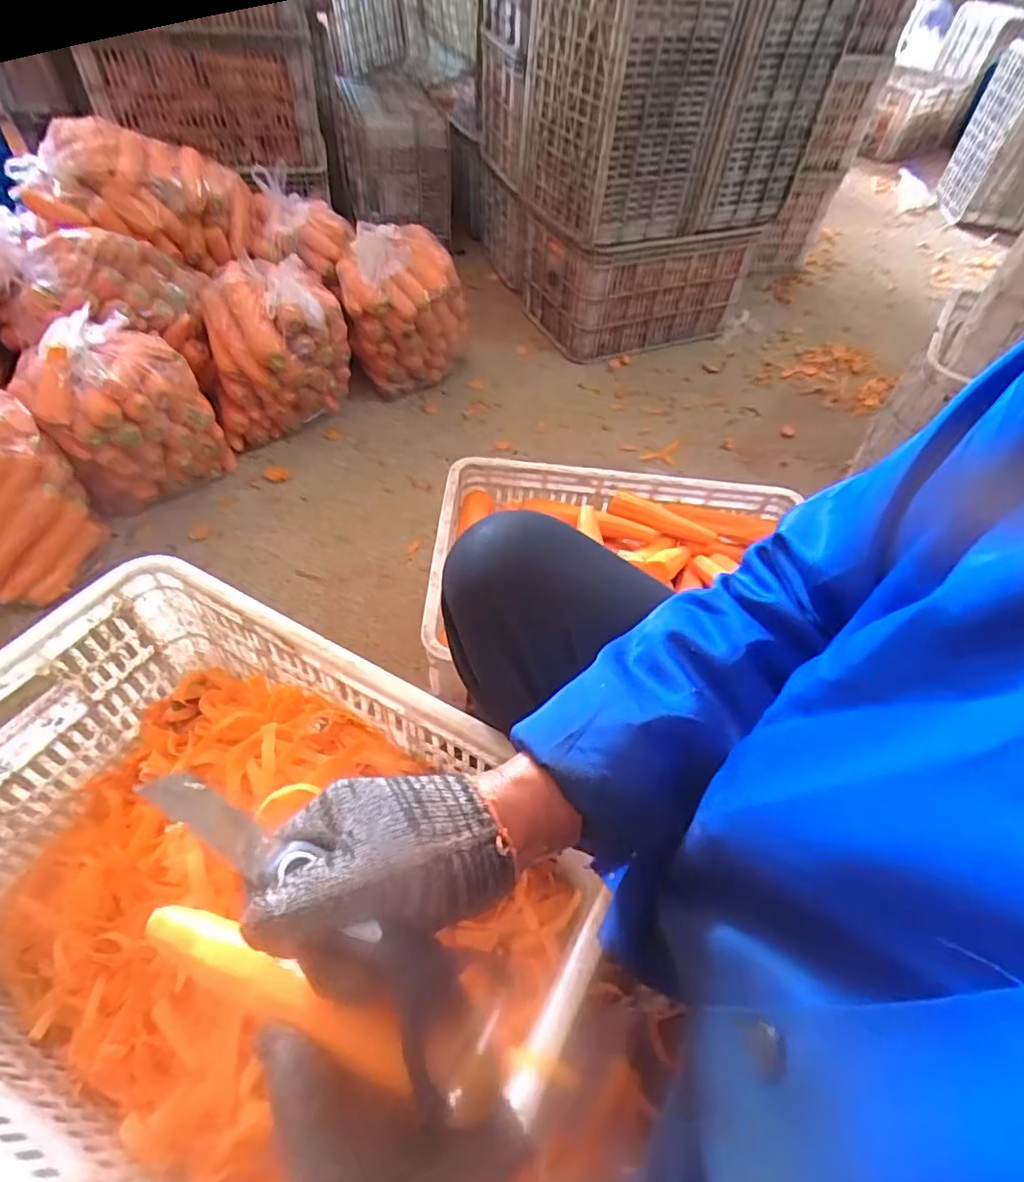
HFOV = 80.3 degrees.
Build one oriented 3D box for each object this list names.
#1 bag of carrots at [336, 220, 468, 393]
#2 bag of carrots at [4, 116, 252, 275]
[{"bbox_3d":[-0.240,-0.628,1.386,0.266,0.325,0.212,-6,52,-10],"label":"bag of carrots"},{"bbox_3d":[-0.739,-0.817,1.258,0.197,0.196,0.396,36,36,21],"label":"bag of carrots"}]

